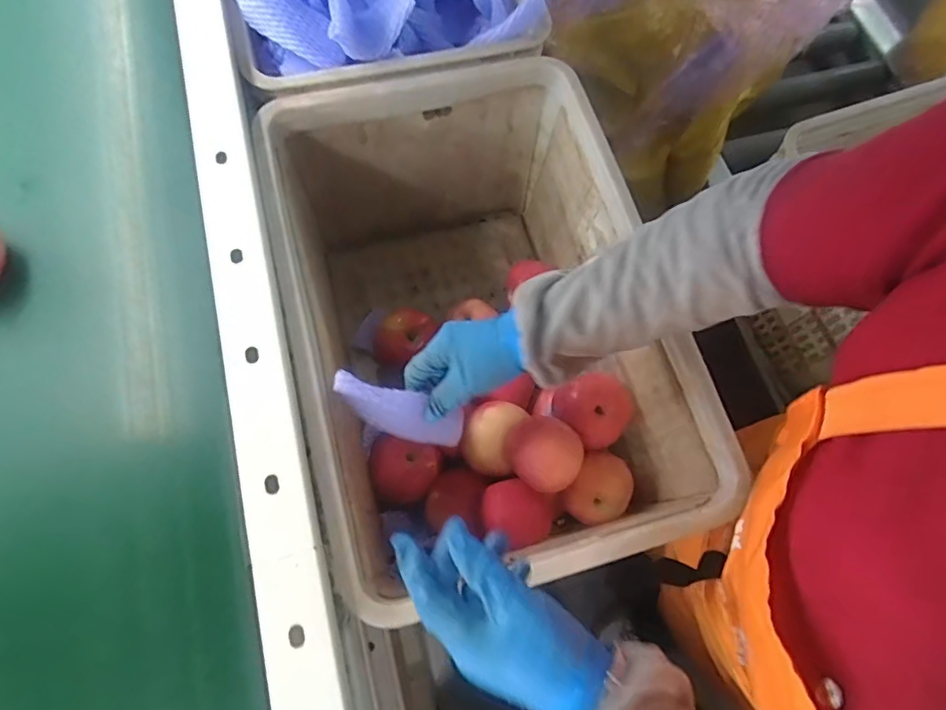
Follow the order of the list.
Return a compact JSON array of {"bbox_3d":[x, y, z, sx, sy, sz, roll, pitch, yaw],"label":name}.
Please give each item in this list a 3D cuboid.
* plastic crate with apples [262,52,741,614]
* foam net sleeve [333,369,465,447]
[{"bbox_3d":[0.003,-0.025,0.638,0.350,0.291,0.543,-14,72,-7],"label":"plastic crate with apples"},{"bbox_3d":[-0.067,0.052,0.502,0.132,0.018,0.048,29,111,-26],"label":"foam net sleeve"}]

